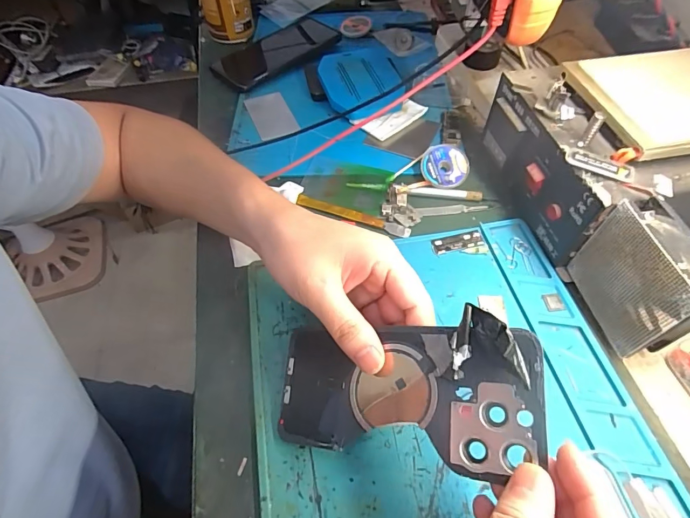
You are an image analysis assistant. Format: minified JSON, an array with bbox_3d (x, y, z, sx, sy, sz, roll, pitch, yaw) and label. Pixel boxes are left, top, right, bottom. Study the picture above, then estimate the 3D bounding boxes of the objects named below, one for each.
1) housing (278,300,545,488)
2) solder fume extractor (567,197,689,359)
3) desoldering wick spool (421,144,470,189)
[{"bbox_3d":[0.027,0.073,0.232,0.155,0.011,0.076,-5,70,30],"label":"housing"},{"bbox_3d":[0.202,0.017,0.278,0.031,0.087,0.083,-11,55,-5],"label":"solder fume extractor"},{"bbox_3d":[0.099,-0.092,0.403,0.048,0.011,0.048,-1,78,7],"label":"desoldering wick spool"}]

